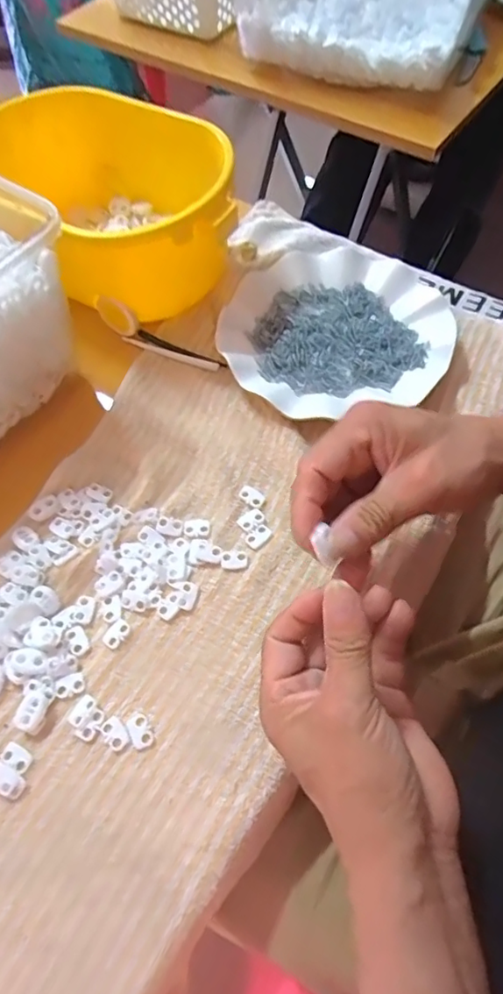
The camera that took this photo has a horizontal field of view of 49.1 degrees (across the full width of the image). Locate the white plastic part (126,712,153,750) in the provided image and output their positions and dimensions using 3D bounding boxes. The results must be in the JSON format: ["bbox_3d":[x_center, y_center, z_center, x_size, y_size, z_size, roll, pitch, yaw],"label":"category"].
[{"bbox_3d":[-0.066,0.139,0.327,0.012,0.004,0.019,-25,63,-11],"label":"white plastic part"}]

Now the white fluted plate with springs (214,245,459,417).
[{"bbox_3d":[0.068,-0.145,0.463,0.184,0.021,0.175,-1,61,2],"label":"white fluted plate with springs"}]

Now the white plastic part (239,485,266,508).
[{"bbox_3d":[0.000,-0.001,0.399,0.019,0.004,0.012,30,66,17],"label":"white plastic part"}]

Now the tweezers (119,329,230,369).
[{"bbox_3d":[-0.065,-0.125,0.469,0.092,0.005,0.016,23,64,14],"label":"tweezers"}]

